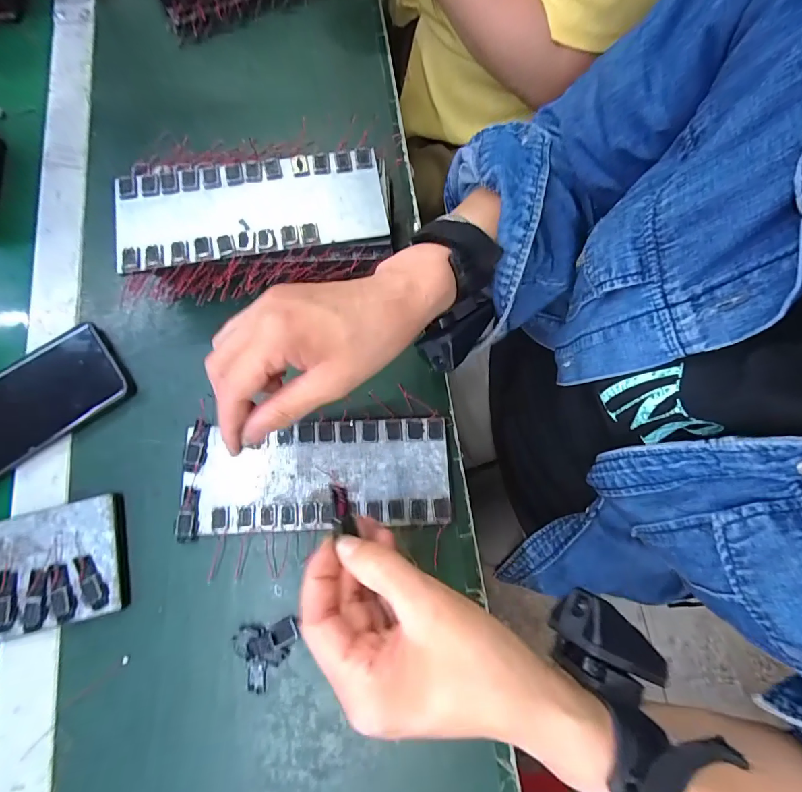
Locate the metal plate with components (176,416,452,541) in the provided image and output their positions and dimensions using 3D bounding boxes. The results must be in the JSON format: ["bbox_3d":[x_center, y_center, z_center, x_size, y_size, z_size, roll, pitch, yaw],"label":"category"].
[{"bbox_3d":[-0.062,0.060,0.318,0.201,0.006,0.082,-5,76,-4],"label":"metal plate with components"}]

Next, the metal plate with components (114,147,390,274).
[{"bbox_3d":[-0.113,-0.144,0.316,0.196,0.007,0.077,-9,76,-4],"label":"metal plate with components"}]

